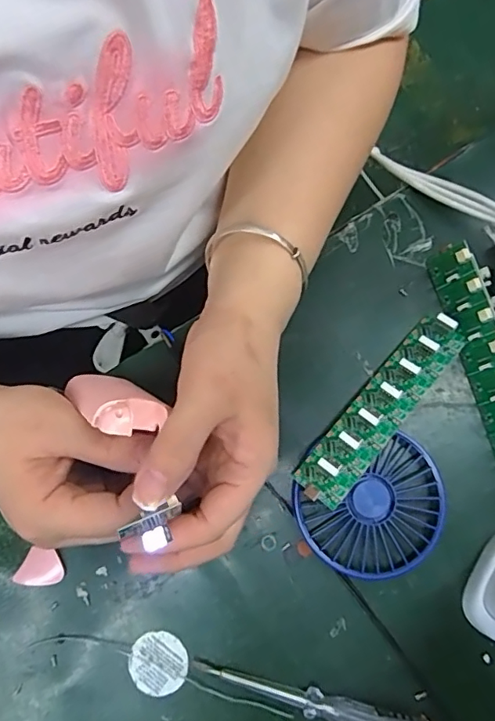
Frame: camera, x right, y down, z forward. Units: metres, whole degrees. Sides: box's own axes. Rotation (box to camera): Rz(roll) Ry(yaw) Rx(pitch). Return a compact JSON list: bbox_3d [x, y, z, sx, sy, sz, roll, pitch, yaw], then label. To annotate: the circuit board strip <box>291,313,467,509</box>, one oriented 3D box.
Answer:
[{"bbox_3d":[0.081,0.028,0.317,0.029,0.024,0.135,41,82,8],"label":"circuit board strip"}]

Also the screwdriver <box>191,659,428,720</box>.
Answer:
[{"bbox_3d":[0.037,0.191,0.288,0.136,0.008,0.018,13,79,4],"label":"screwdriver"}]

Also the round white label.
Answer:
[{"bbox_3d":[-0.051,0.173,0.297,0.033,0.004,0.033,0,78,1],"label":"round white label"}]

